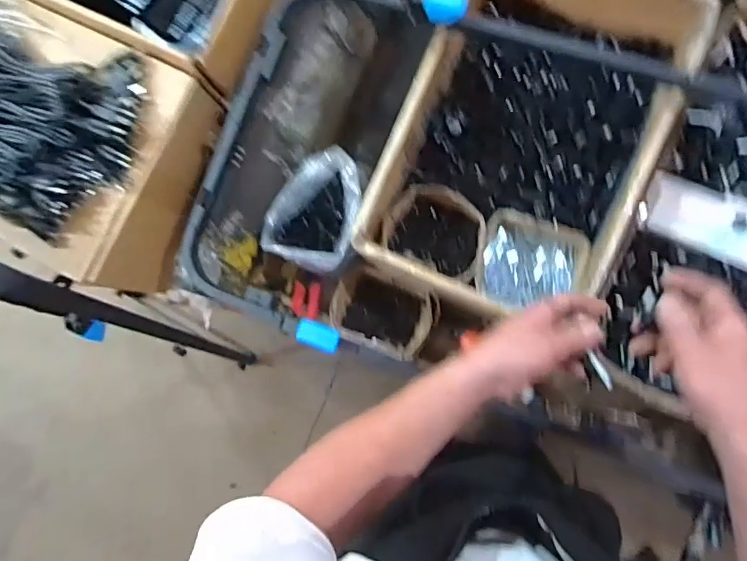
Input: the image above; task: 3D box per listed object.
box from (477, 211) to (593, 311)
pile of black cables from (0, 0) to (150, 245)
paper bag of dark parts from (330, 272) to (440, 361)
[{"bbox_3d":[0.251,-0.030,0.810,0.158,0.071,0.133,11,87,9],"label":"box"},{"bbox_3d":[-0.557,-0.262,0.749,0.447,0.051,0.308,27,89,9],"label":"pile of black cables"},{"bbox_3d":[0.015,0.063,0.881,0.176,0.101,0.128,20,88,9],"label":"paper bag of dark parts"}]

